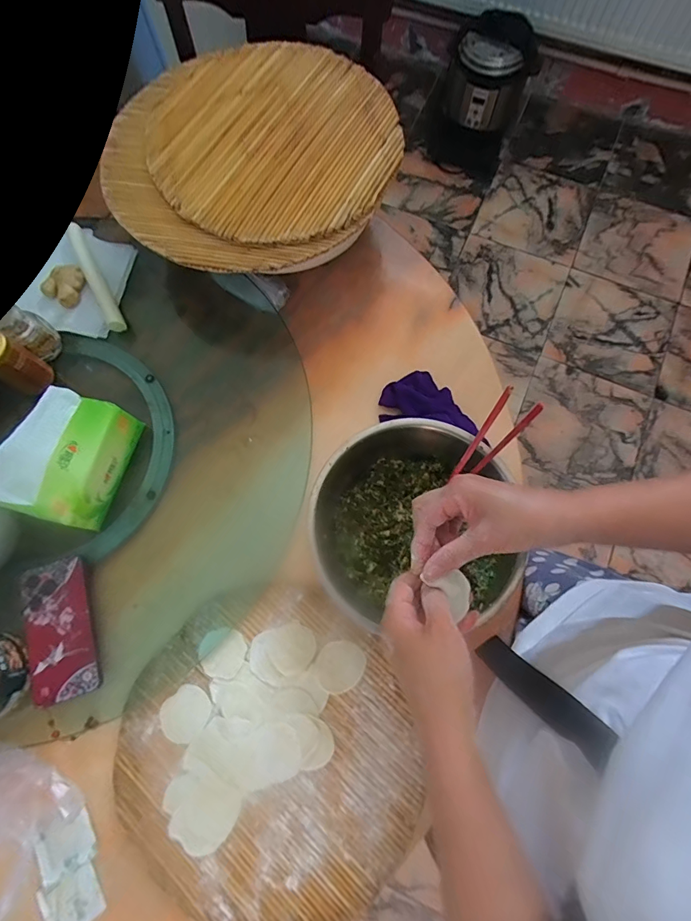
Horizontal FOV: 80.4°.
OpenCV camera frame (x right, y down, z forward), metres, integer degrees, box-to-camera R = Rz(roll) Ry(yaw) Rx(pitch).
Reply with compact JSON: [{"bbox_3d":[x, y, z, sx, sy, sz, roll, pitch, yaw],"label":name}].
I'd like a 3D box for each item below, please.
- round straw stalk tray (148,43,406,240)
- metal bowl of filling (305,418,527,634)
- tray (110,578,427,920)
[{"bbox_3d":[-0.099,-0.445,0.563,0.325,0.018,0.344,0,75,-1],"label":"round straw stalk tray"},{"bbox_3d":[0.075,0.074,0.511,0.226,0.093,0.225,0,75,0],"label":"metal bowl of filling"},{"bbox_3d":[-0.088,0.339,0.485,0.339,0.022,0.335,0,75,0],"label":"tray"}]

